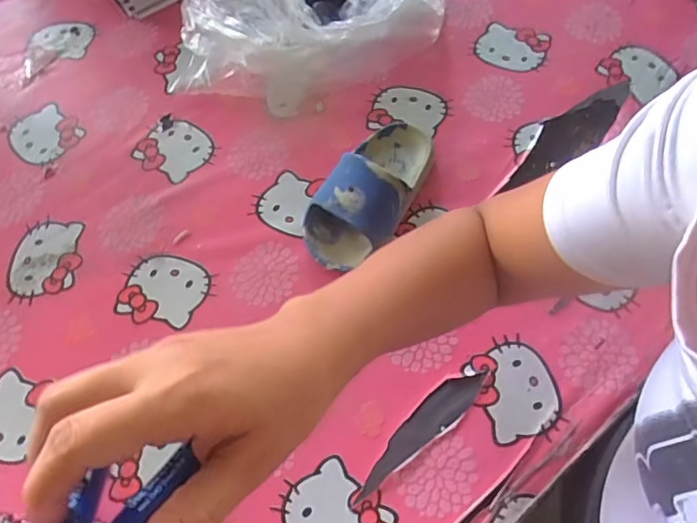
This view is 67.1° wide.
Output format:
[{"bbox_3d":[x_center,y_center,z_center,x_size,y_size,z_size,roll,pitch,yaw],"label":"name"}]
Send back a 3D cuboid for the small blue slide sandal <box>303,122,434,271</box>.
[{"bbox_3d":[0.024,-0.074,0.503,0.078,0.054,0.174,33,69,16],"label":"small blue slide sandal"}]

